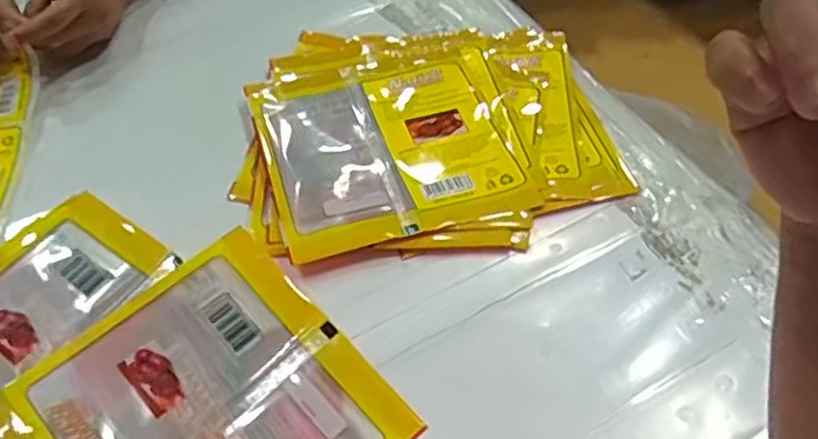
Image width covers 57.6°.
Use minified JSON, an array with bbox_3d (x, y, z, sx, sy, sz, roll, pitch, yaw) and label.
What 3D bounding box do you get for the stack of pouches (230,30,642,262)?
[{"bbox_3d":[0.013,-0.068,0.557,0.262,0.016,0.220,-3,53,-3],"label":"stack of pouches"}]

